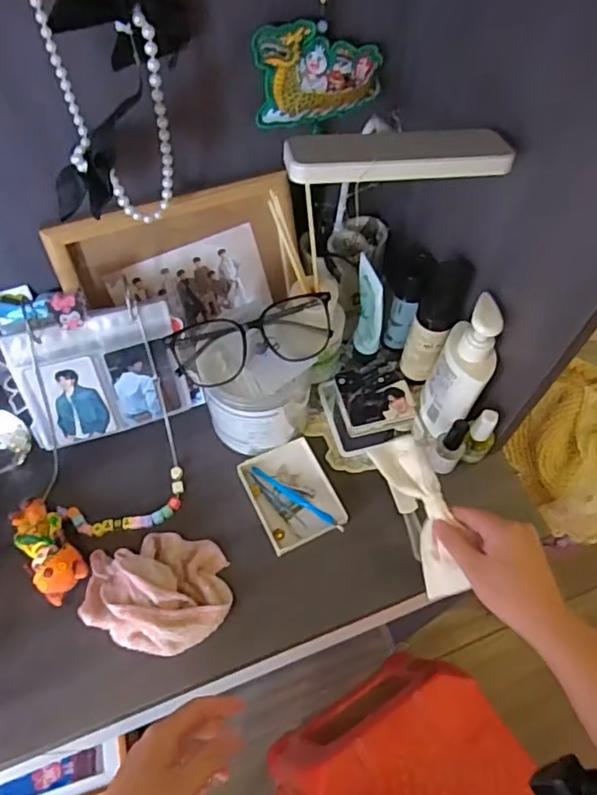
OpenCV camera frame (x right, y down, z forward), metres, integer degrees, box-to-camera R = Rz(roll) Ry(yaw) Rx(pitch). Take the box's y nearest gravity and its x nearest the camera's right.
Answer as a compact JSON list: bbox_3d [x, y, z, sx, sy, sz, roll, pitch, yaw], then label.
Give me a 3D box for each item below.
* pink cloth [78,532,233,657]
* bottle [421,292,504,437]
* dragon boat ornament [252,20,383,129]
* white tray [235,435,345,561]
[{"bbox_3d":[-0.124,0.160,0.487,0.129,0.036,0.101,11,61,5],"label":"pink cloth"},{"bbox_3d":[0.151,-0.022,0.526,0.046,0.153,0.059,-20,63,-23],"label":"bottle"},{"bbox_3d":[0.019,-0.260,0.463,0.108,0.077,0.016,-19,63,-11],"label":"dragon boat ornament"},{"bbox_3d":[-0.006,0.091,0.546,0.072,0.011,0.095,-23,64,-13],"label":"white tray"}]

